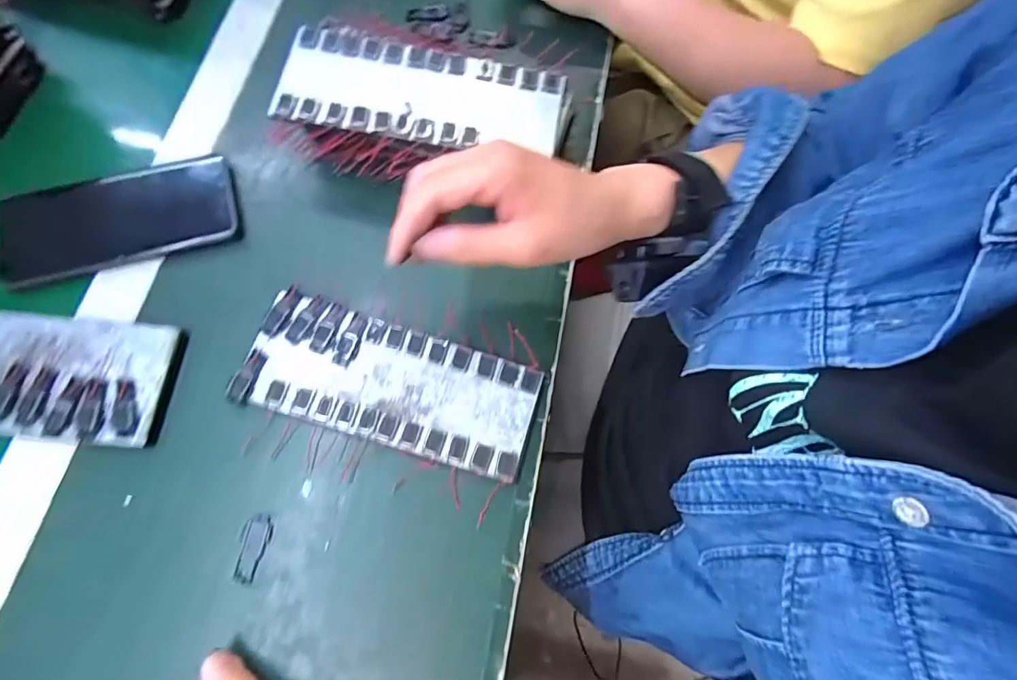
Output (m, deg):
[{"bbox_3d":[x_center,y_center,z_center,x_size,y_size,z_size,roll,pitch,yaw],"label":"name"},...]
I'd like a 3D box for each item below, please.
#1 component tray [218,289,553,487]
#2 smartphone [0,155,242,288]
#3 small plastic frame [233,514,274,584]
[{"bbox_3d":[-0.081,0.029,0.340,0.198,0.012,0.082,17,74,0],"label":"component tray"},{"bbox_3d":[-0.293,-0.091,0.367,0.169,0.011,0.077,-13,76,-8],"label":"smartphone"},{"bbox_3d":[-0.163,0.131,0.309,0.018,0.006,0.039,15,74,-1],"label":"small plastic frame"}]

